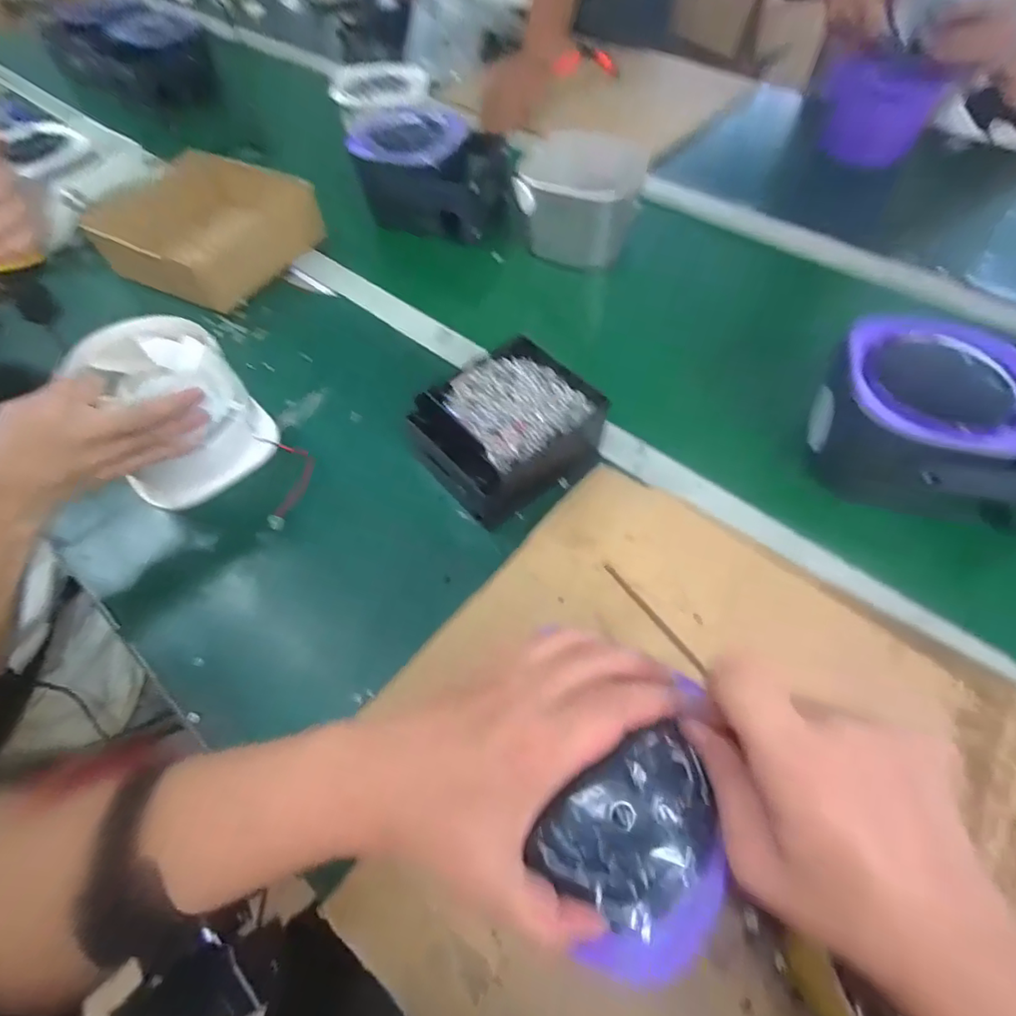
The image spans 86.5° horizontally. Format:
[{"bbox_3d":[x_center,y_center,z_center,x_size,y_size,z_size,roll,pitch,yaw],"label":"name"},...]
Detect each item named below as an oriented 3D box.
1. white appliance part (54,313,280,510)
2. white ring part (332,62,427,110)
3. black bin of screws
[{"bbox_3d":[-0.305,-0.093,0.491,0.127,0.115,0.112,-38,63,-21],"label":"white appliance part"},{"bbox_3d":[-0.198,-0.658,0.832,0.145,0.022,0.145,-13,57,-6],"label":"white ring part"},{"bbox_3d":[0.000,-0.069,0.493,0.153,0.070,0.128,-38,63,-20],"label":"black bin of screws"}]

